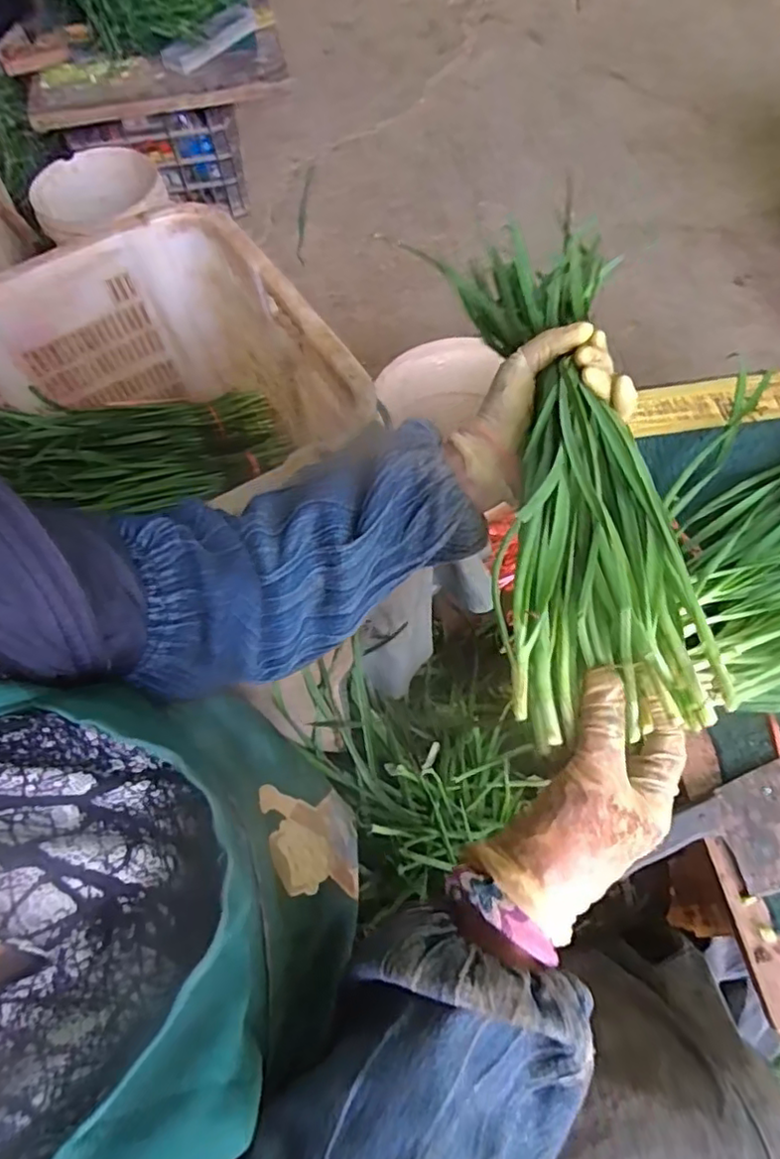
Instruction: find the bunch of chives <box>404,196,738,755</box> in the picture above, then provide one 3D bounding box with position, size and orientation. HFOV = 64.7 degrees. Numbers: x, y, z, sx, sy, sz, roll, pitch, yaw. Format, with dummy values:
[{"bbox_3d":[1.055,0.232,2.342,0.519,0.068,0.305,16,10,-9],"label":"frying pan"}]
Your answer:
[{"bbox_3d":[0.105,-0.095,0.403,0.108,0.068,0.396,0,56,-1],"label":"bunch of chives"}]

